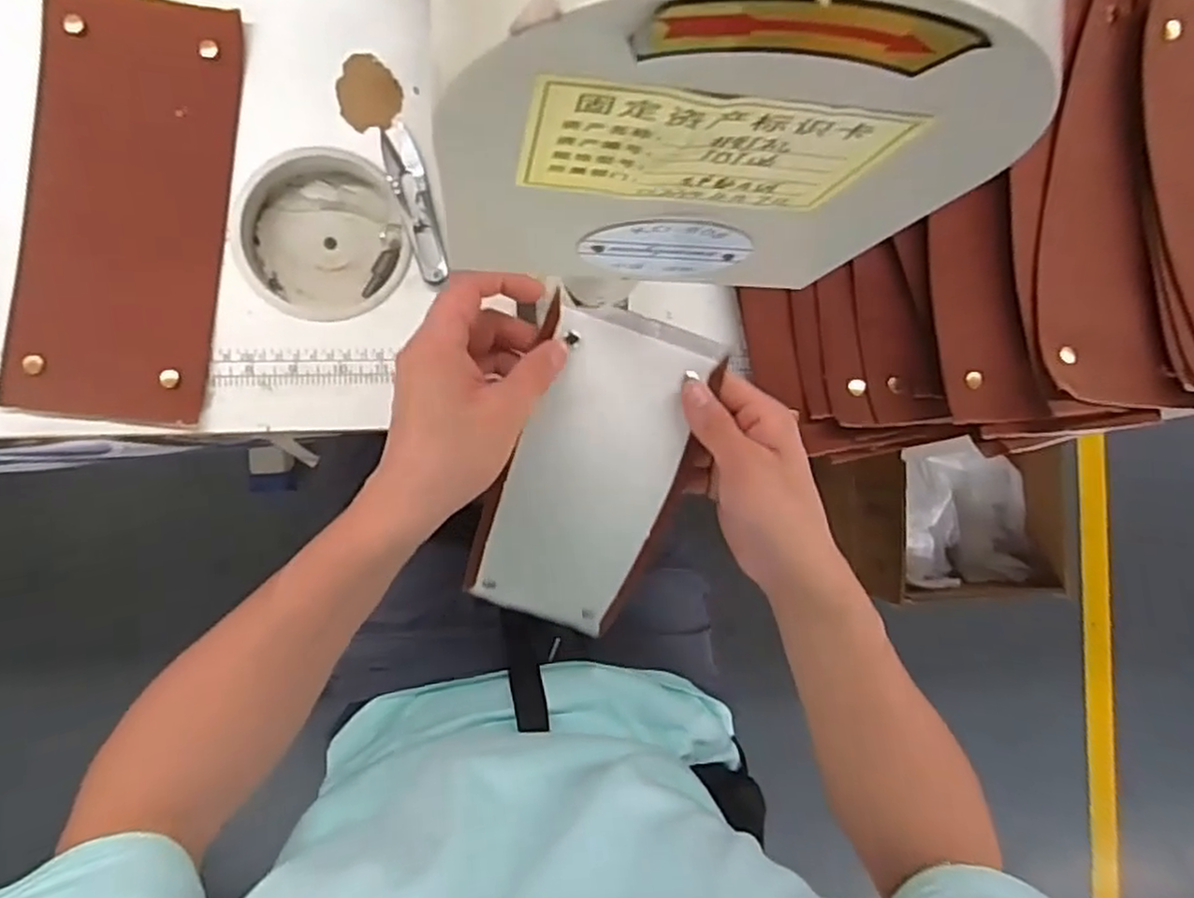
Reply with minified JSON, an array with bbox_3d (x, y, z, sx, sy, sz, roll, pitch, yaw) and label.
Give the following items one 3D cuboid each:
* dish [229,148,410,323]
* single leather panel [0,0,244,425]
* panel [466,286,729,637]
[{"bbox_3d":[-0.179,-0.138,0.467,0.102,0.031,0.111,0,89,-9],"label":"dish"},{"bbox_3d":[-0.286,-0.147,0.436,0.109,0.008,0.253,6,90,-9],"label":"single leather panel"},{"bbox_3d":[-0.012,0.033,0.456,0.106,0.033,0.226,17,119,-9],"label":"panel"}]

